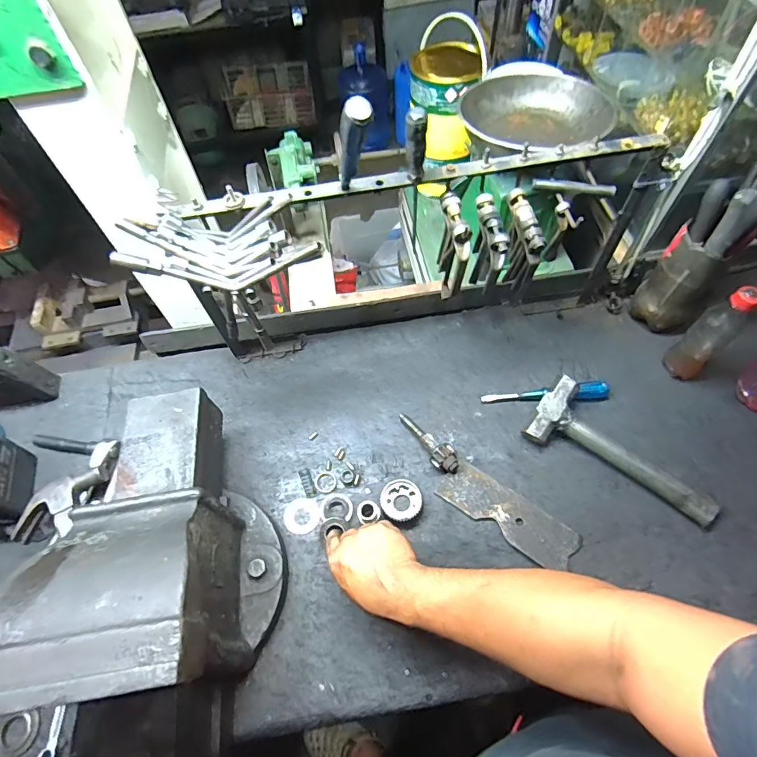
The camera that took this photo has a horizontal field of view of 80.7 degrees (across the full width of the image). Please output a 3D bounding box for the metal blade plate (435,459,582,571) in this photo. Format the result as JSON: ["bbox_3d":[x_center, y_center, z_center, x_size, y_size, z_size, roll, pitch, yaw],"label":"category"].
[{"bbox_3d":[0.187,0.197,0.647,0.200,0.008,0.067,33,68,18],"label":"metal blade plate"}]

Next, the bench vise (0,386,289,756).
[{"bbox_3d":[-0.239,0.234,0.480,0.205,0.241,0.505,-2,59,1],"label":"bench vise"}]

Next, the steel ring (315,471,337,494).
[{"bbox_3d":[-0.082,0.161,0.690,0.032,0.004,0.034,-2,60,3],"label":"steel ring"}]

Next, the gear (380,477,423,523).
[{"bbox_3d":[0.033,0.180,0.654,0.060,0.030,0.060,-2,60,3],"label":"gear"}]

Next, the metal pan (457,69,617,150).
[{"bbox_3d":[0.260,-0.444,0.764,0.213,0.067,0.219,-22,60,-10],"label":"metal pan"}]

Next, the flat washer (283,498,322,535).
[{"bbox_3d":[-0.114,0.204,0.666,0.052,0.007,0.052,-2,60,3],"label":"flat washer"}]

